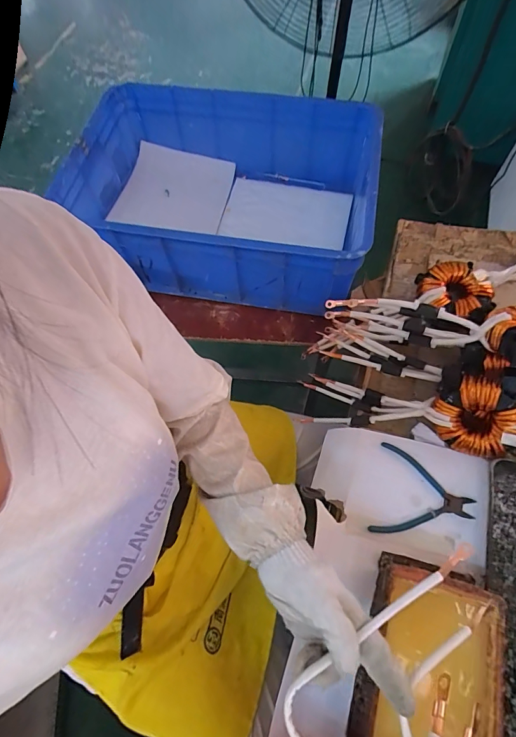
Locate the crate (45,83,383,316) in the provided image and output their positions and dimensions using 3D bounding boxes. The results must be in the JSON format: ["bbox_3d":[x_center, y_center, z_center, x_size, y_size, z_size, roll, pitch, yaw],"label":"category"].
[{"bbox_3d":[-0.065,-0.376,0.861,0.602,0.222,0.437,9,65,6],"label":"crate"}]

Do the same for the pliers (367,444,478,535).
[{"bbox_3d":[0.236,0.182,0.545,0.132,0.005,0.125,12,66,8],"label":"pliers"}]

